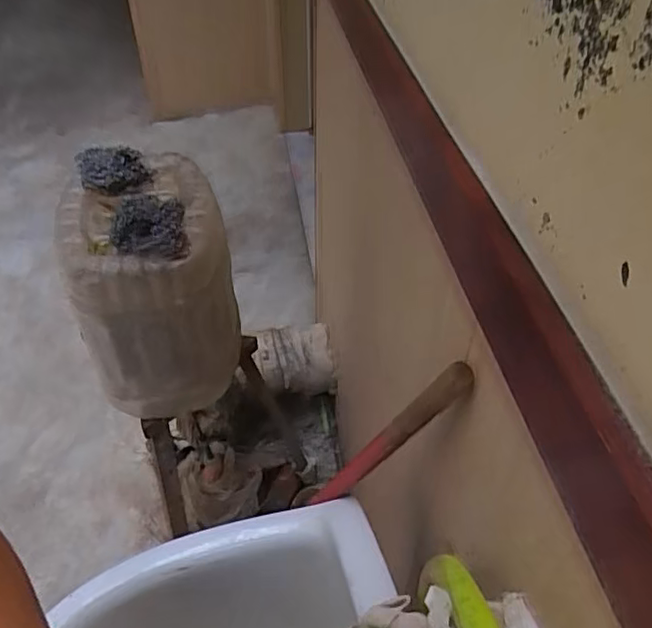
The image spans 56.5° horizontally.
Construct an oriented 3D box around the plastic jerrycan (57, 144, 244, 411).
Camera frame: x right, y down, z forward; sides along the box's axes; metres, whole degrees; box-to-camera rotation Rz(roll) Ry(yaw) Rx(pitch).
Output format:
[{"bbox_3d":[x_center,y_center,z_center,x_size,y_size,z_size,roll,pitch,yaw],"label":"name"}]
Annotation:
[{"bbox_3d":[-0.206,-0.033,0.747,0.163,0.278,0.180,-6,44,-7],"label":"plastic jerrycan"}]

